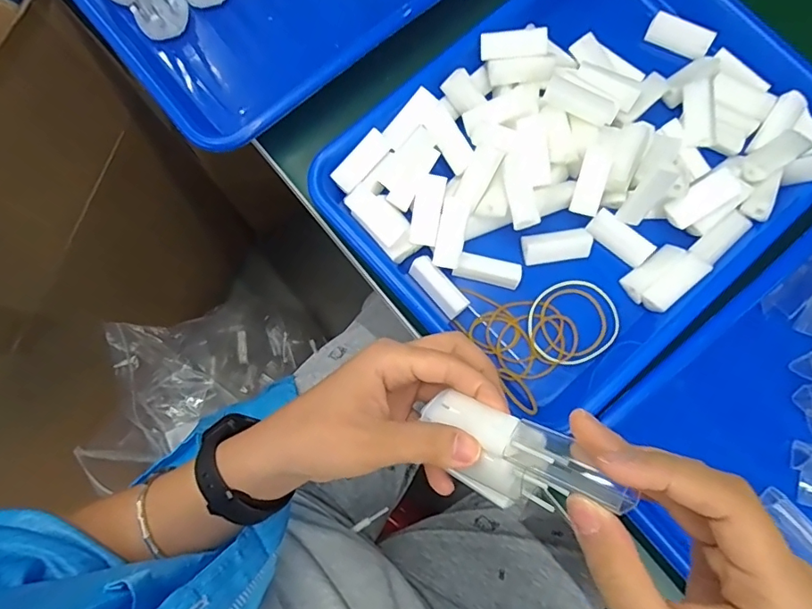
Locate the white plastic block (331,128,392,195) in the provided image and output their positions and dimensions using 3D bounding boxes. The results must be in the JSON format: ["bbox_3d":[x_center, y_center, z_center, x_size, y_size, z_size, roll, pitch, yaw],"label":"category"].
[{"bbox_3d":[-0.031,-0.099,0.347,0.018,0.011,0.045,43,81,7],"label":"white plastic block"}]

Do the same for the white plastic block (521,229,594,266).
[{"bbox_3d":[0.106,-0.041,0.352,0.048,0.008,0.020,-8,79,-3],"label":"white plastic block"}]

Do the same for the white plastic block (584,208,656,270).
[{"bbox_3d":[0.149,-0.046,0.350,0.045,0.010,0.018,38,81,6],"label":"white plastic block"}]

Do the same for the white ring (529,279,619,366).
[{"bbox_3d":[0.115,0.012,0.347,0.064,0.005,0.058,-34,82,-7],"label":"white ring"}]

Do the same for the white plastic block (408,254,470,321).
[{"bbox_3d":[0.021,-0.012,0.342,0.017,0.016,0.046,-43,83,-8],"label":"white plastic block"}]

